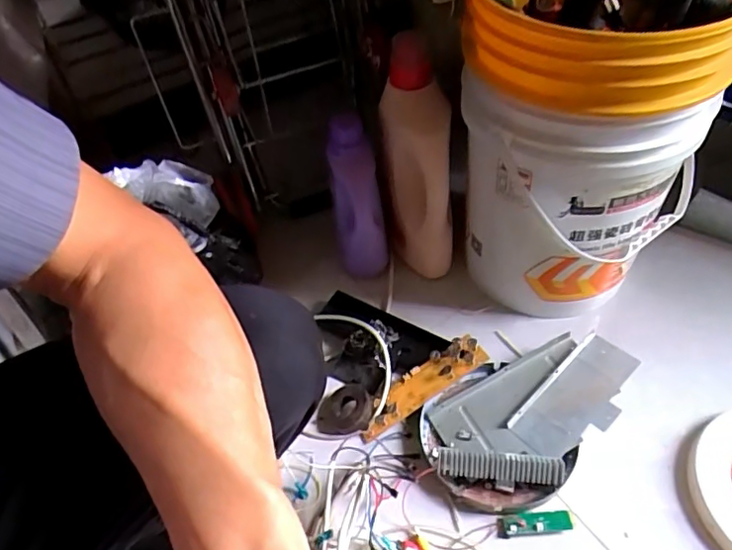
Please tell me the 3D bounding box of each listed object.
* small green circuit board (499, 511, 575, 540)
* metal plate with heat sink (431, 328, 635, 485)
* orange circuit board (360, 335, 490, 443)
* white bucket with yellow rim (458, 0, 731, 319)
[{"bbox_3d":[0.205,0.301,0.668,0.091,0.010,0.026,-5,48,2],"label":"small green circuit board"},{"bbox_3d":[0.228,0.186,0.741,0.296,0.042,0.163,-22,50,-13],"label":"metal plate with heat sink"},{"bbox_3d":[0.073,0.154,0.780,0.198,0.019,0.054,-34,56,-5],"label":"orange circuit board"},{"bbox_3d":[0.283,-0.163,0.744,0.275,0.483,0.261,20,53,22],"label":"white bucket with yellow rim"}]

